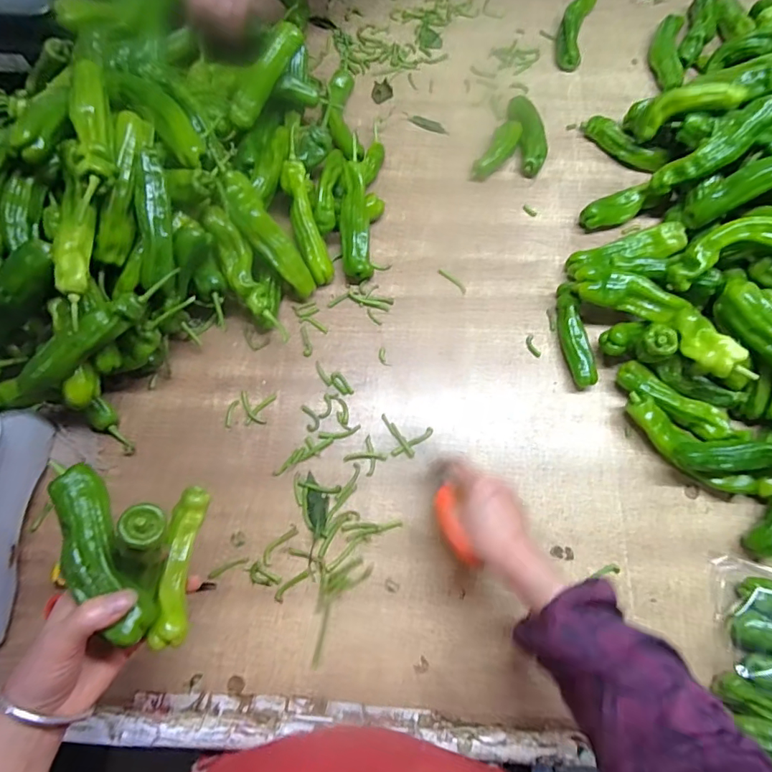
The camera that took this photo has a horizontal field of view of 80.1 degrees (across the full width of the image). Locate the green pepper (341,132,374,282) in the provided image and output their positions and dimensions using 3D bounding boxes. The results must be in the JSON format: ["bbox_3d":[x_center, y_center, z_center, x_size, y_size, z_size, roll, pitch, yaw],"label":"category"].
[{"bbox_3d":[-0.041,-0.231,0.602,0.038,0.031,0.178,-2,99,-1],"label":"green pepper"}]

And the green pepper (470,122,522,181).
[{"bbox_3d":[0.163,-0.346,0.675,0.035,0.023,0.100,38,89,12],"label":"green pepper"}]

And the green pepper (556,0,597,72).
[{"bbox_3d":[0.314,-0.599,0.756,0.045,0.041,0.164,17,73,6],"label":"green pepper"}]

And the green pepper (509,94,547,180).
[{"bbox_3d":[0.213,-0.372,0.684,0.045,0.038,0.125,-11,72,-3],"label":"green pepper"}]

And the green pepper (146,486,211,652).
[{"bbox_3d":[-0.173,0.150,0.387,0.028,0.022,0.123,-1,60,0],"label":"green pepper"}]

